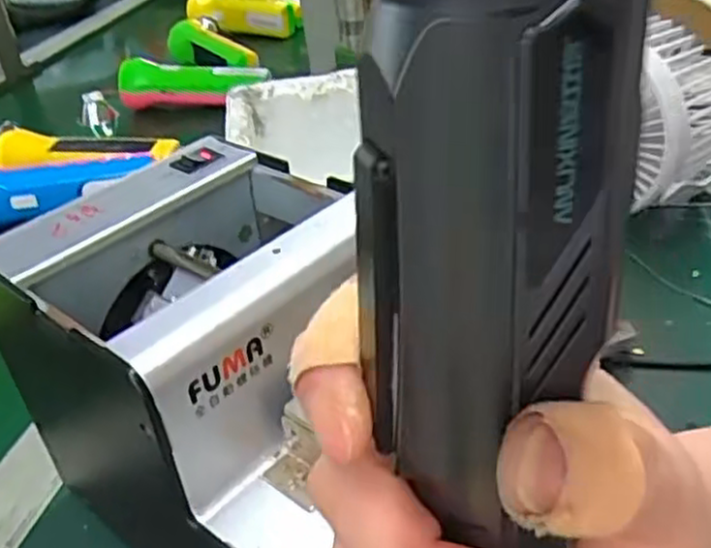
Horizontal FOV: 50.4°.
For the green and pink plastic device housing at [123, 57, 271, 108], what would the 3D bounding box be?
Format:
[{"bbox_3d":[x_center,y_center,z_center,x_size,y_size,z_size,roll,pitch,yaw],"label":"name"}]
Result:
[{"bbox_3d":[-0.167,-0.199,0.775,0.148,0.043,0.034,-7,34,2],"label":"green and pink plastic device housing"}]

